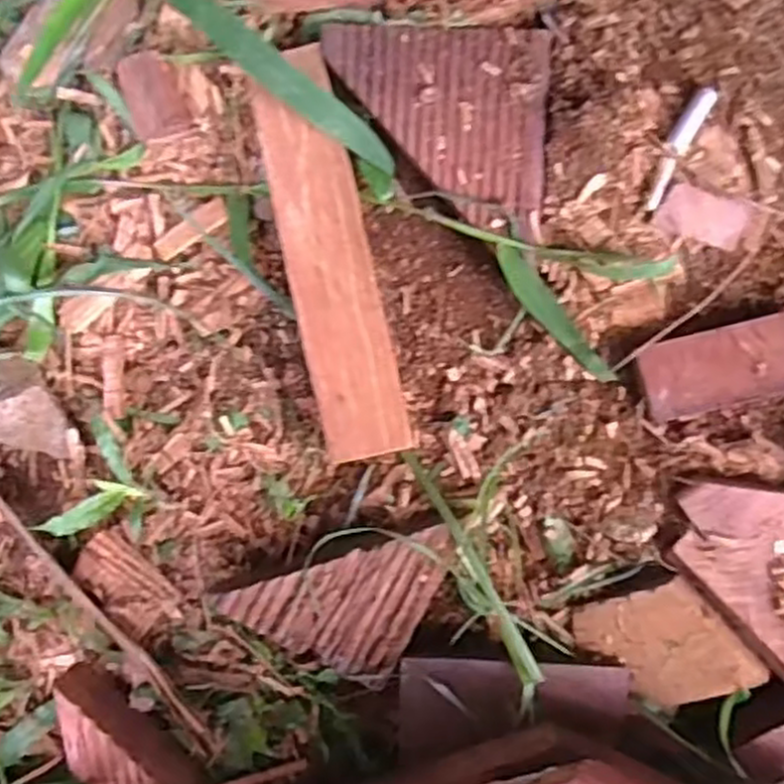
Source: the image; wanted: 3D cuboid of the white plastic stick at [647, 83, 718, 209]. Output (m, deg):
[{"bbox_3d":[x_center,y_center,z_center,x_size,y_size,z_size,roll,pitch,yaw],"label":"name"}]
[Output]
[{"bbox_3d":[0.113,-0.097,0.303,0.008,0.011,0.050,29,87,6],"label":"white plastic stick"}]

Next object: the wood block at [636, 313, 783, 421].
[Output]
[{"bbox_3d":[0.131,-0.010,0.295,0.066,0.015,0.030,-13,84,3],"label":"wood block"}]

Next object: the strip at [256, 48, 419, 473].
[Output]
[{"bbox_3d":[-0.024,-0.053,0.286,0.032,0.006,0.155,-13,84,3],"label":"strip"}]

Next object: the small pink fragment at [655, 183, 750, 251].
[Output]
[{"bbox_3d":[0.124,-0.069,0.305,0.035,0.004,0.019,18,104,-4],"label":"small pink fragment"}]

